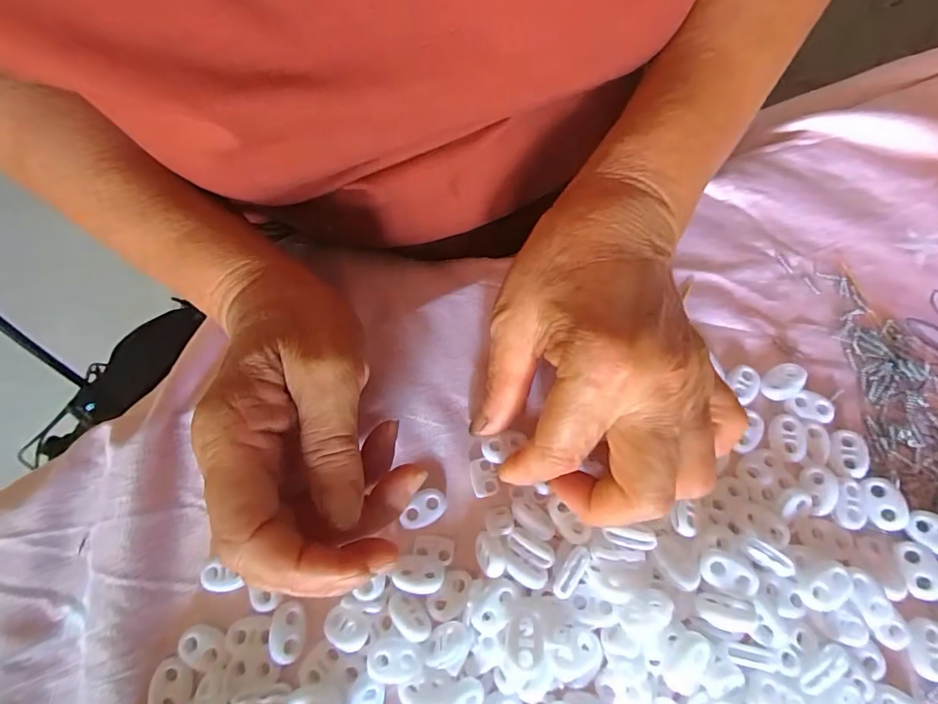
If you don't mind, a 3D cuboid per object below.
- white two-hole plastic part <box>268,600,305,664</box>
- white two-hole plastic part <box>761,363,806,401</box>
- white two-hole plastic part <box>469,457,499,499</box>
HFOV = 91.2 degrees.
[{"bbox_3d":[-0.077,0.119,0.195,0.013,0.008,0.022,-6,71,0],"label":"white two-hole plastic part"},{"bbox_3d":[0.157,0.015,0.229,0.022,0.008,0.015,-40,74,-11],"label":"white two-hole plastic part"},{"bbox_3d":[0.007,0.060,0.221,0.012,0.004,0.018,-7,71,0],"label":"white two-hole plastic part"}]

